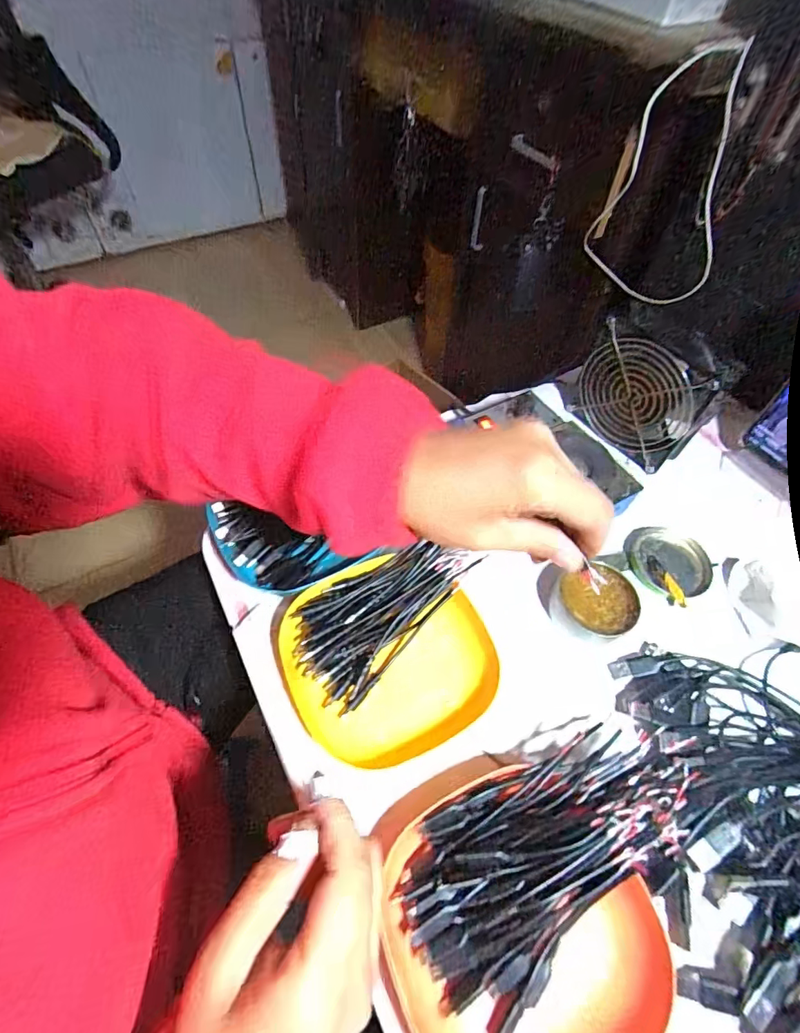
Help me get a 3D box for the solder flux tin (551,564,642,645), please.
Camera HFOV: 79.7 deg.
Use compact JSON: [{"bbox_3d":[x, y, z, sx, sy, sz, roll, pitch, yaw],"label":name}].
[{"bbox_3d":[0.155,0.068,0.380,0.063,0.026,0.054,-9,57,-8],"label":"solder flux tin"}]

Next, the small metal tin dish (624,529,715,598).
[{"bbox_3d":[0.235,0.040,0.418,0.068,0.011,0.064,1,56,-1],"label":"small metal tin dish"}]

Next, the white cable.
[{"bbox_3d":[0.287,-0.350,0.511,0.132,0.228,0.091,6,56,2],"label":"white cable"}]

